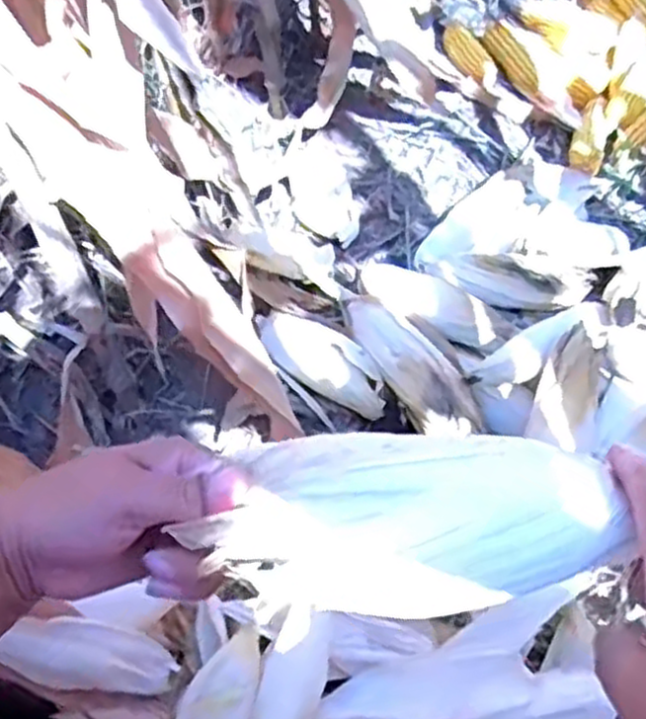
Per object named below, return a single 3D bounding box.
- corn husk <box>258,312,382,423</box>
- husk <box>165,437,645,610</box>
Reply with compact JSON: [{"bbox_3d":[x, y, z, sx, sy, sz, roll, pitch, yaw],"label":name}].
[{"bbox_3d":[-0.002,-0.003,0.936,0.193,0.034,0.065,32,62,25],"label":"corn husk"},{"bbox_3d":[0.035,0.068,0.322,0.162,0.039,0.068,-3,53,8],"label":"husk"}]

